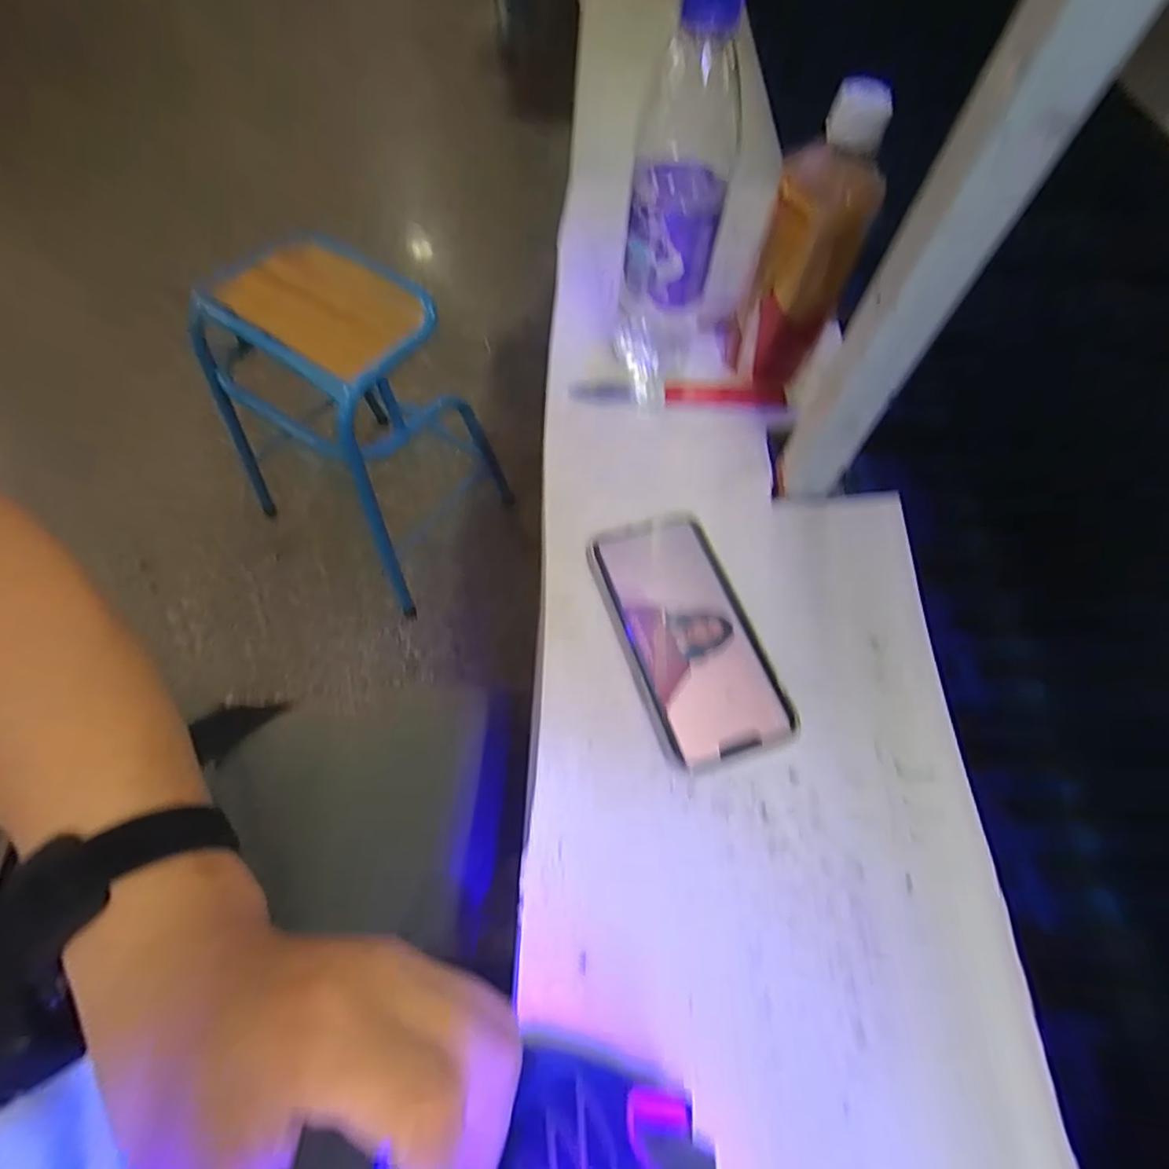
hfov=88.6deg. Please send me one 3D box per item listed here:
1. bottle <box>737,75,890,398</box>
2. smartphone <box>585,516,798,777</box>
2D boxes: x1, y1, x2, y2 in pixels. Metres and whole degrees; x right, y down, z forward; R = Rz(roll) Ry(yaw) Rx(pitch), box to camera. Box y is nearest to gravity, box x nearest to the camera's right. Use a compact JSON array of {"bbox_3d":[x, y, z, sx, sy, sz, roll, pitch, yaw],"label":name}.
[{"bbox_3d":[0.150,-0.220,0.411,0.063,0.185,0.055,23,63,8],"label":"bottle"},{"bbox_3d":[0.064,0.029,0.373,0.080,0.008,0.160,-17,65,-12],"label":"smartphone"}]

